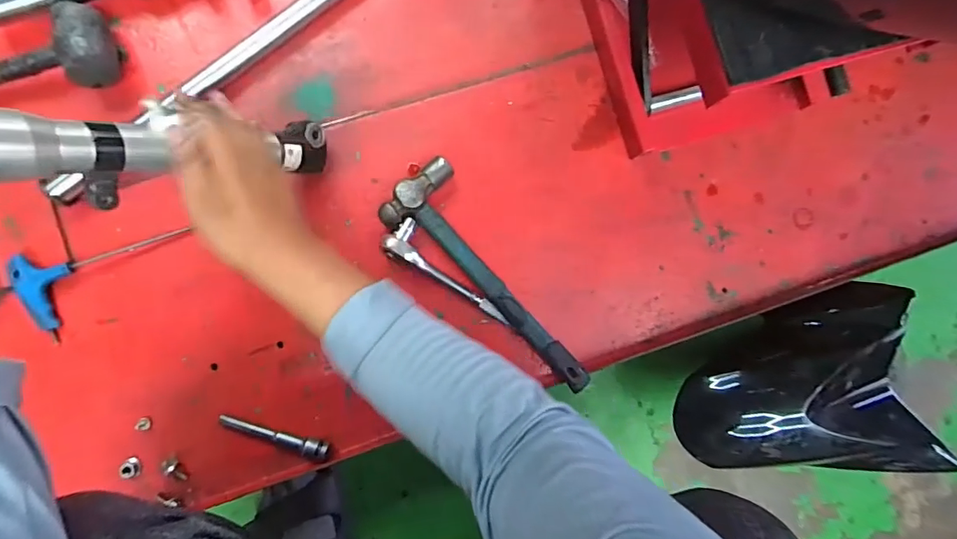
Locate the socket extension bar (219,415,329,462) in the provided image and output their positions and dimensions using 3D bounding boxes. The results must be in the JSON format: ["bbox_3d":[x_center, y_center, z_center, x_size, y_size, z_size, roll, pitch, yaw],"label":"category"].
[{"bbox_3d":[-0.222,0.184,0.520,0.119,0.014,0.022,17,87,-5],"label":"socket extension bar"}]

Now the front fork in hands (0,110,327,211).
[{"bbox_3d":[-0.284,-0.085,0.345,0.052,0.415,0.058,-20,91,33],"label":"front fork in hands"}]

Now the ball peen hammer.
[{"bbox_3d":[0.016,0.015,0.540,0.090,0.050,0.294,-41,92,-5],"label":"ball peen hammer"}]

